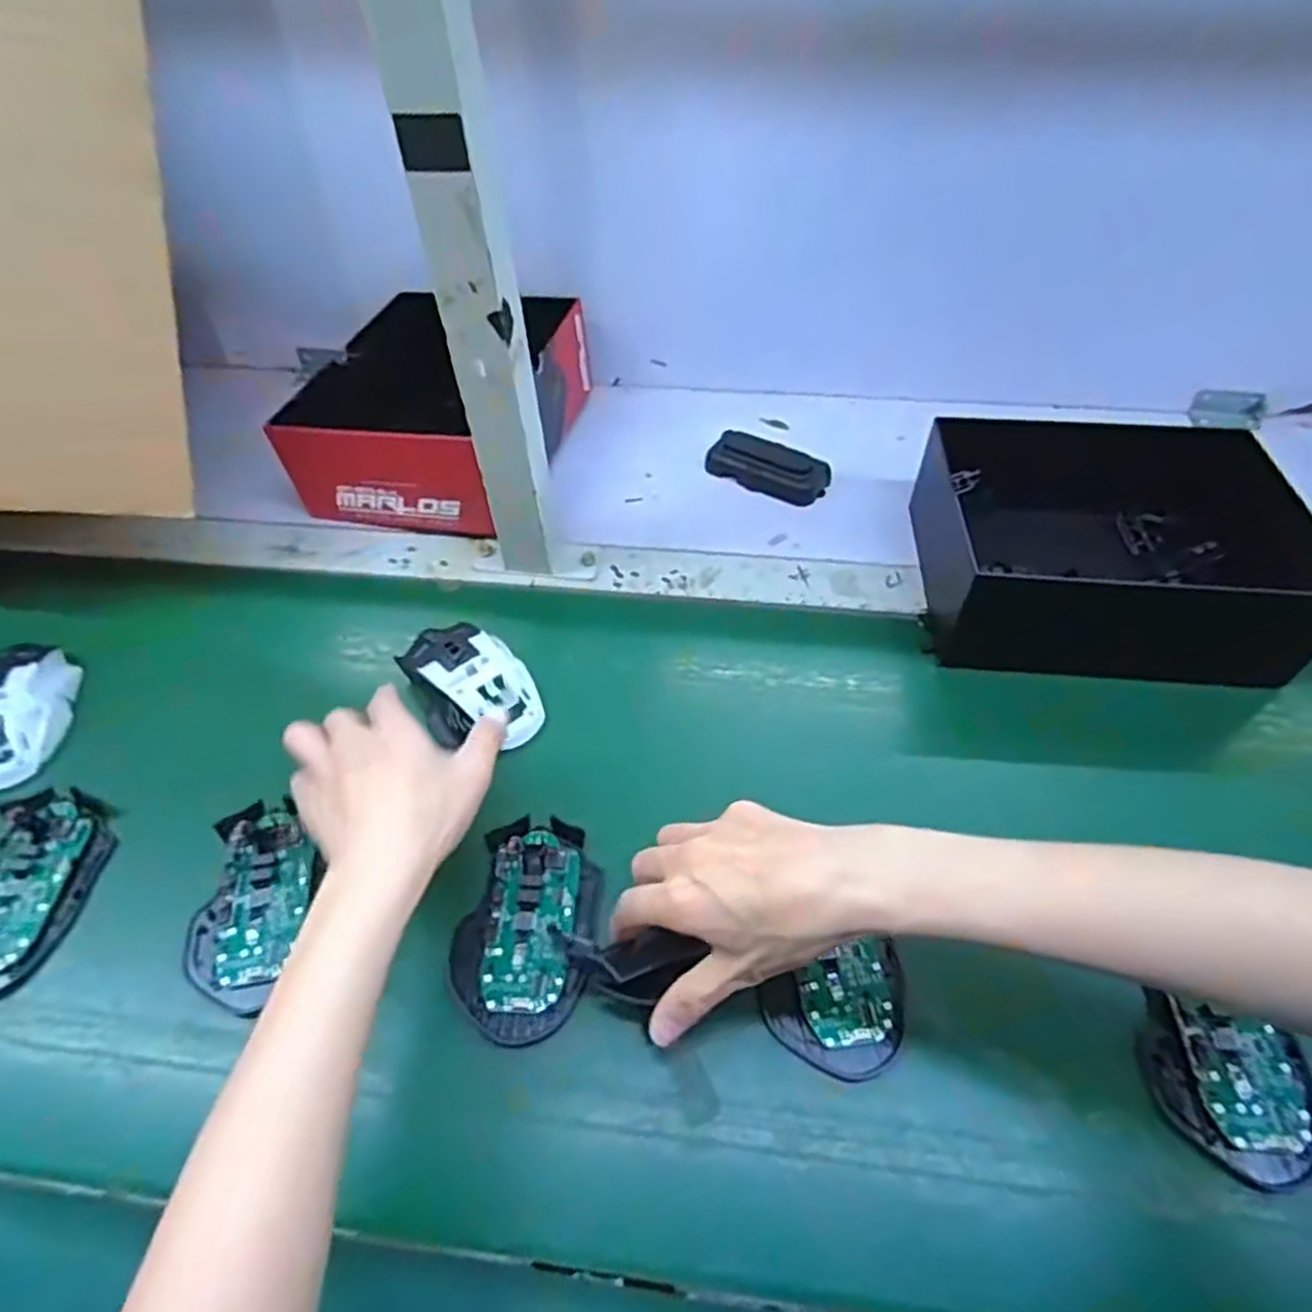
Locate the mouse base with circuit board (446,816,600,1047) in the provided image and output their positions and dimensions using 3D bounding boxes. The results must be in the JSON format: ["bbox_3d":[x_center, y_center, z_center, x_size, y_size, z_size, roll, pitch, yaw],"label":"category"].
[{"bbox_3d":[-0.070,0.143,0.404,0.070,0.020,0.115,2,53,3],"label":"mouse base with circuit board"}]

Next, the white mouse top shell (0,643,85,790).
[{"bbox_3d":[-0.418,0.033,0.481,0.061,0.033,0.101,-15,54,-10],"label":"white mouse top shell"}]

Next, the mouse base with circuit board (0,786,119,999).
[{"bbox_3d":[-0.353,0.128,0.416,0.065,0.020,0.113,5,53,5],"label":"mouse base with circuit board"}]

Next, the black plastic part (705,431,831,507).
[{"bbox_3d":[0.095,-0.162,0.642,0.102,0.025,0.046,23,57,17],"label":"black plastic part"}]

